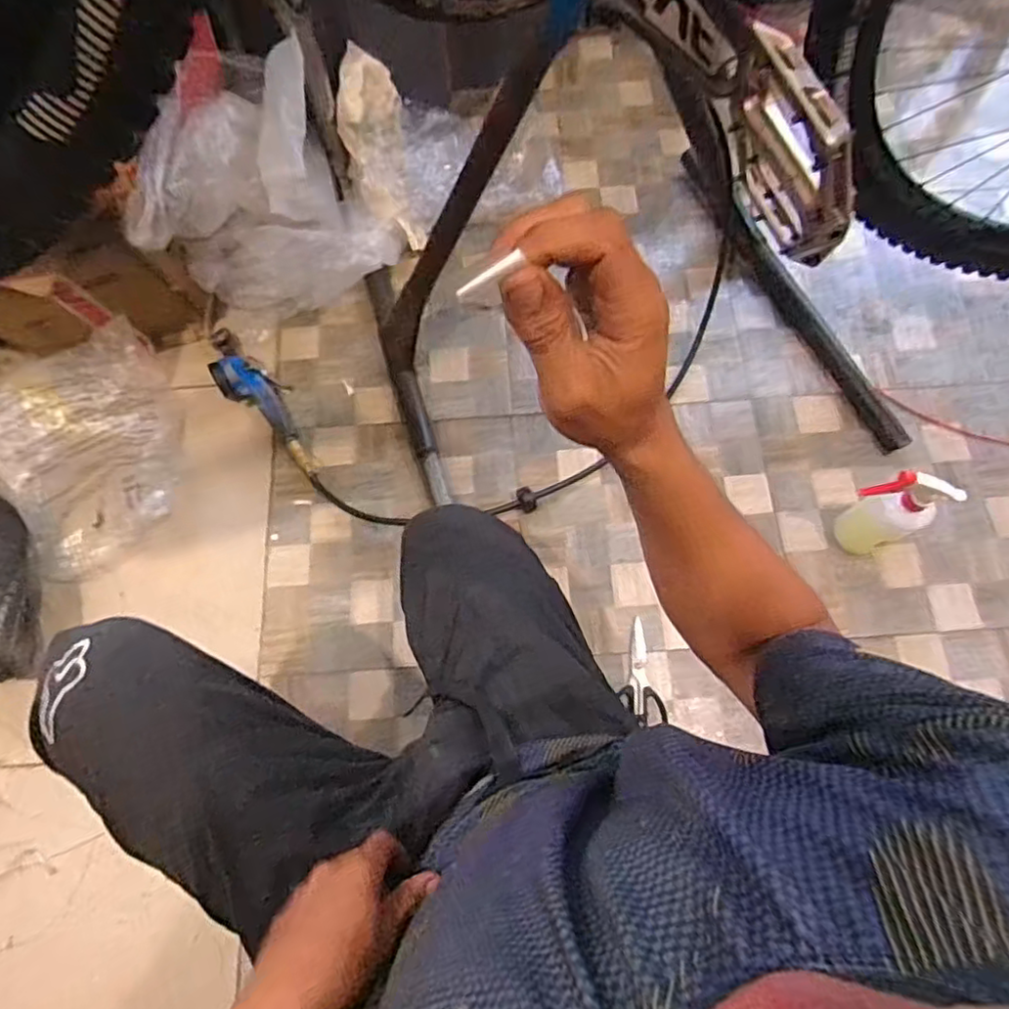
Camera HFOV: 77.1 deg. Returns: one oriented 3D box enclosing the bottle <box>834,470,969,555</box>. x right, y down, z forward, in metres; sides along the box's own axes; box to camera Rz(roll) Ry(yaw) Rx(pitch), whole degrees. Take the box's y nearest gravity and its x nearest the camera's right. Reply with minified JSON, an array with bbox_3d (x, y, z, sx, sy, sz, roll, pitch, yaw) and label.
[{"bbox_3d":[0.523,0.015,0.877,0.071,0.224,0.075,0,72,1],"label":"bottle"}]

